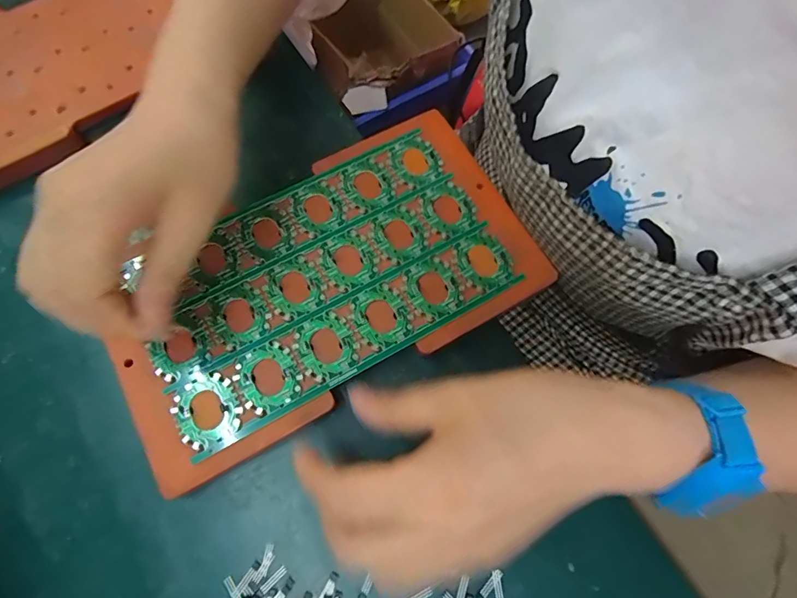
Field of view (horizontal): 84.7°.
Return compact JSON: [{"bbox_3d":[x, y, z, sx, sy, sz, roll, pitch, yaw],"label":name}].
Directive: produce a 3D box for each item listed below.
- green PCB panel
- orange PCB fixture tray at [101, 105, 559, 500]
[{"bbox_3d":[-0.044,-0.014,0.253,0.198,0.004,0.120,-29,75,-11],"label":"green PCB panel"},{"bbox_3d":[-0.044,-0.012,0.252,0.236,0.012,0.134,-30,76,-8],"label":"orange PCB fixture tray"}]

